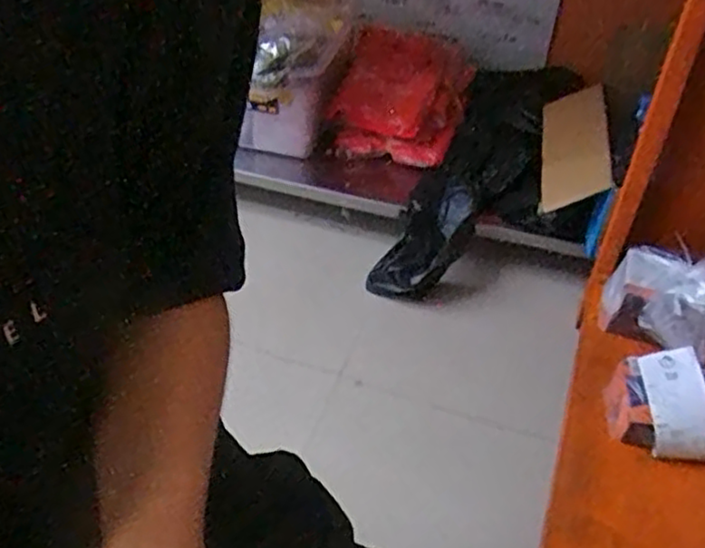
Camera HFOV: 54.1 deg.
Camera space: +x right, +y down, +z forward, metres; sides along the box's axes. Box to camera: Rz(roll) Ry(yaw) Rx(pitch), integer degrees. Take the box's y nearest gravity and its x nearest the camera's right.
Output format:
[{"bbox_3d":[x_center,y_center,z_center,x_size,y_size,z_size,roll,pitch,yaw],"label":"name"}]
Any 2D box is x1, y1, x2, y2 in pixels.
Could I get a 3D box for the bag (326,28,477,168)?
[{"bbox_3d":[0.115,-0.412,1.565,0.277,0.072,0.360,16,72,10],"label":"bag"}]

